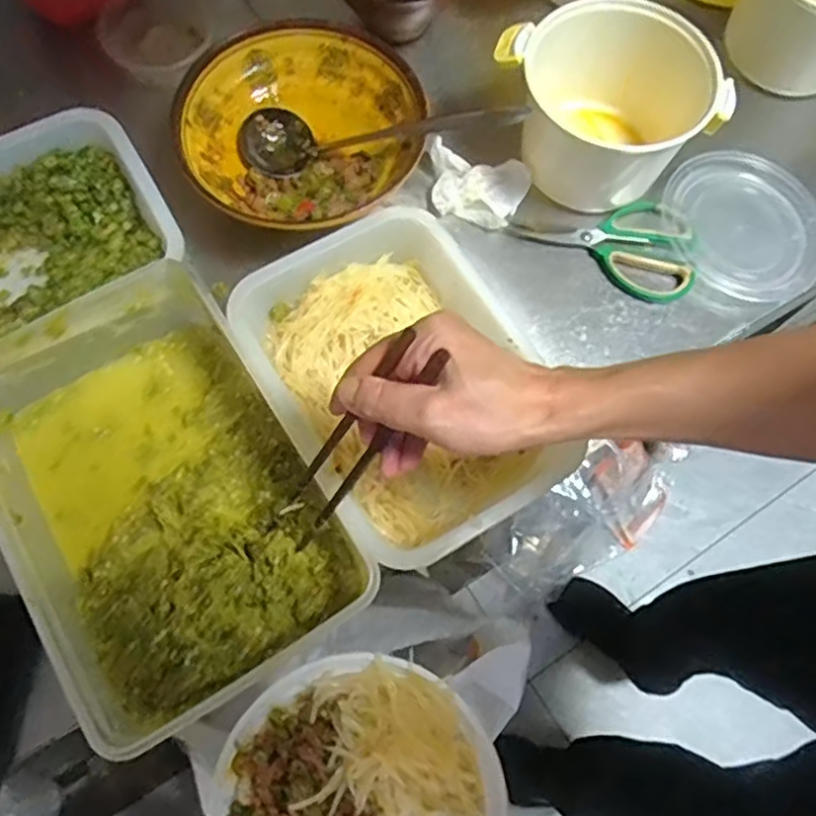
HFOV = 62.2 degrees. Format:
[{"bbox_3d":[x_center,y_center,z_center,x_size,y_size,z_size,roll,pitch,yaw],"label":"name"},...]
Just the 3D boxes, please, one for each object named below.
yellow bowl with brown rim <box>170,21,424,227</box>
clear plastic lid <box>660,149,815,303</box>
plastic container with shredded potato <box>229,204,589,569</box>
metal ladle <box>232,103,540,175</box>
[{"bbox_3d":[-0.101,-0.254,0.641,0.220,0.066,0.211,1,71,-2],"label":"yellow bowl with brown rim"},{"bbox_3d":[0.336,-0.184,0.670,0.161,0.007,0.157,1,71,-2],"label":"clear plastic lid"},{"bbox_3d":[-0.006,-0.027,0.568,0.205,0.071,0.283,-30,74,-12],"label":"plastic container with shredded potato"},{"bbox_3d":[-0.027,-0.248,0.622,0.272,0.045,0.068,4,70,21],"label":"metal ladle"}]

